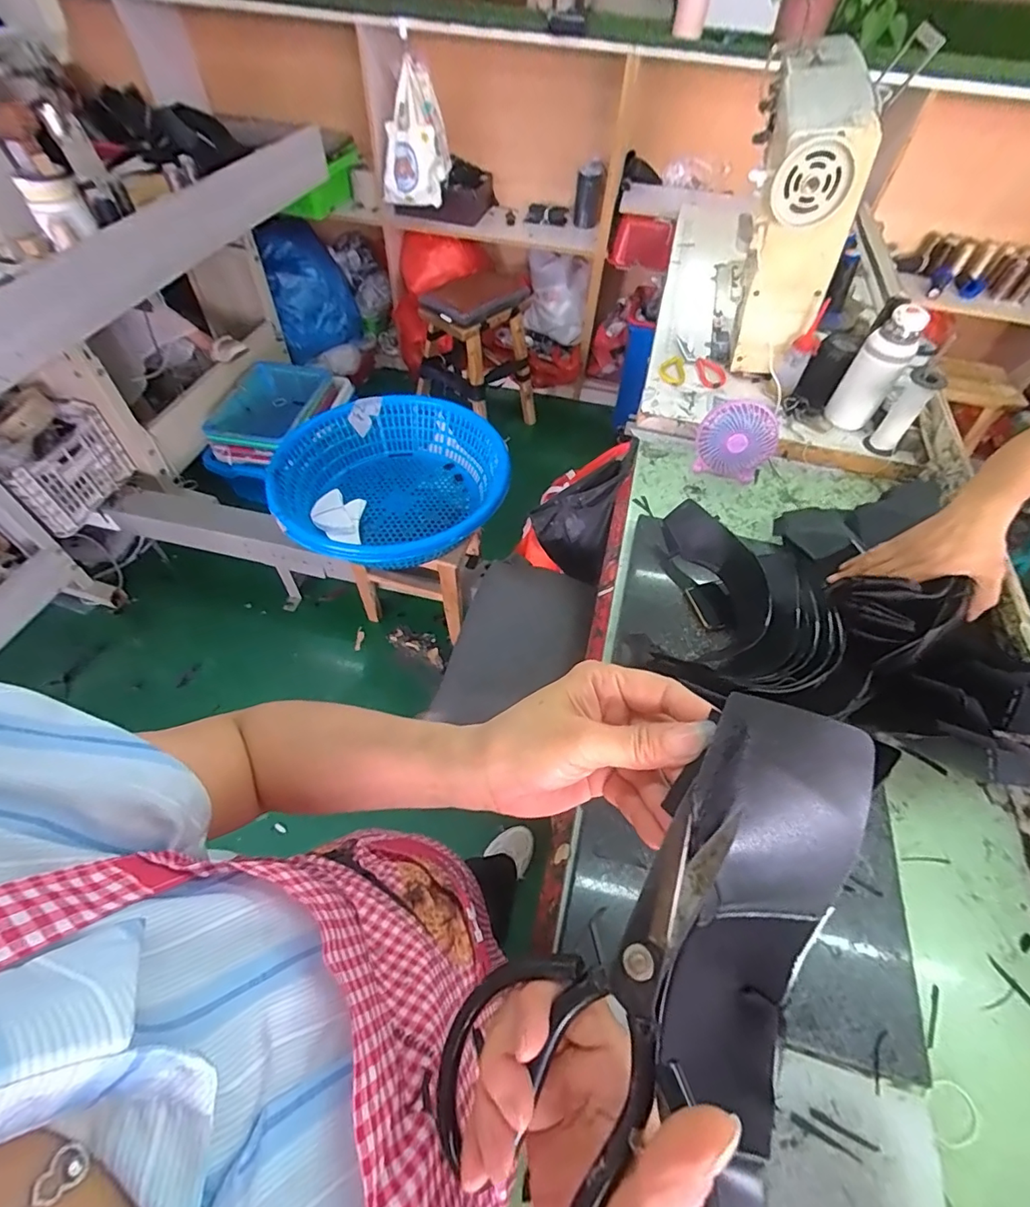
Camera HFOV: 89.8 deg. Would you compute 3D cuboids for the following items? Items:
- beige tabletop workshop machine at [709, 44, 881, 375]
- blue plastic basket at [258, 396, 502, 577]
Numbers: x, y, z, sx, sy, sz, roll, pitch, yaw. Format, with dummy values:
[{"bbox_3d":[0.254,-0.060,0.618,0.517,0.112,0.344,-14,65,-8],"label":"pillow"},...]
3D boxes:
[{"bbox_3d":[0.557,-0.788,1.078,0.171,0.404,0.582,14,55,7],"label":"beige tabletop workshop machine"},{"bbox_3d":[-0.290,-0.280,1.237,0.525,0.141,0.523,7,54,1],"label":"blue plastic basket"}]

